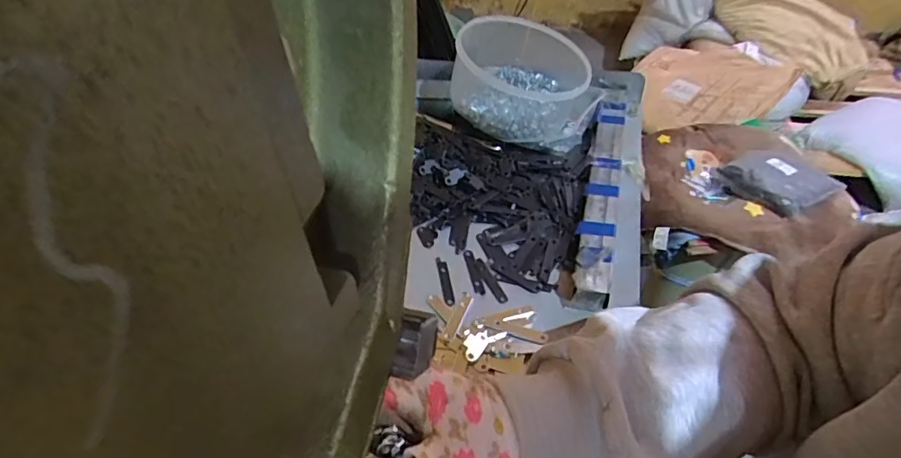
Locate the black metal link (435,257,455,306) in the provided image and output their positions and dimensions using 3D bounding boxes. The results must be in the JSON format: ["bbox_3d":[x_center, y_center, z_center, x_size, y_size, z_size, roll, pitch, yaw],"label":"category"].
[{"bbox_3d":[-0.005,0.043,0.455,0.009,0.004,0.055,-7,44,-5],"label":"black metal link"}]

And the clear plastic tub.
[{"bbox_3d":[0.085,-0.174,0.609,0.150,0.092,0.158,-1,43,1],"label":"clear plastic tub"}]

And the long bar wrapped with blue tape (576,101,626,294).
[{"bbox_3d":[0.151,-0.047,0.523,0.031,0.021,0.296,11,45,13],"label":"long bar wrapped with blue tape"}]

